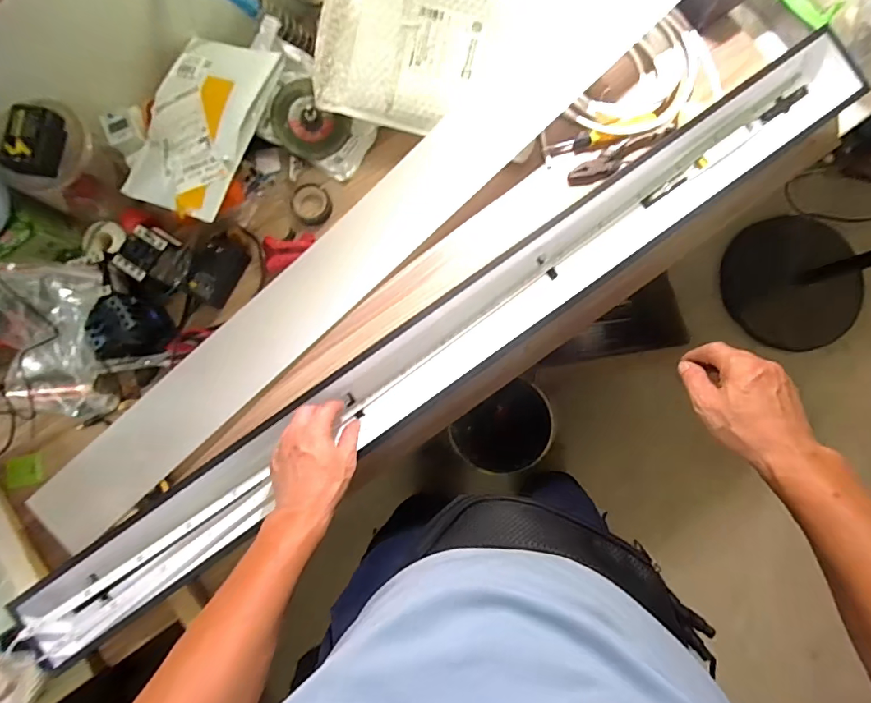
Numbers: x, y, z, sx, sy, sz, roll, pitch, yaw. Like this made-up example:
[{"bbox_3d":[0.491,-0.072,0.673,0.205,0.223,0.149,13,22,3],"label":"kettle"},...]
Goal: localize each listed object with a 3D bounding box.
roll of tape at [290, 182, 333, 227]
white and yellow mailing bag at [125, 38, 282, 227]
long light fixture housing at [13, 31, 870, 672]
[{"bbox_3d":[-0.172,-0.204,0.638,0.056,0.025,0.053,0,84,1],"label":"roll of tape"},{"bbox_3d":[-0.302,-0.286,0.589,0.155,0.031,0.226,16,87,15],"label":"white and yellow mailing bag"},{"bbox_3d":[0.028,-0.017,0.580,1.174,0.063,0.111,-35,84,-3],"label":"long light fixture housing"}]

